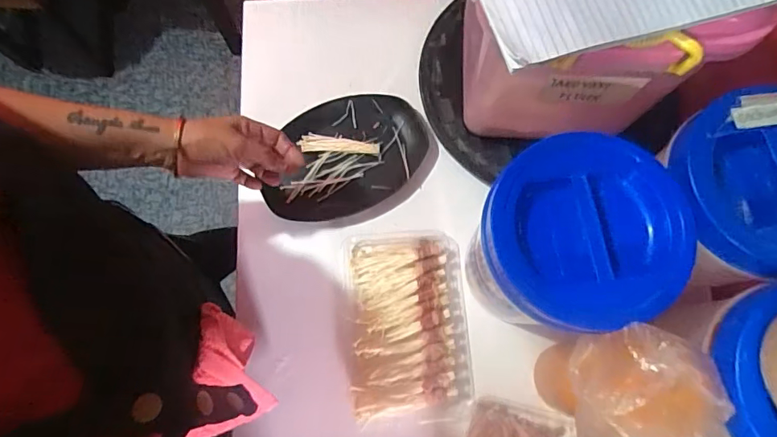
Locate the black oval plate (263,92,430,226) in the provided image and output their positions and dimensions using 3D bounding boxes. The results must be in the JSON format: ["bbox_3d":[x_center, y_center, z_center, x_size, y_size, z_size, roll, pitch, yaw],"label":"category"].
[{"bbox_3d":[-0.058,-0.080,0.628,0.217,0.021,0.154,-18,77,-4],"label":"black oval plate"}]

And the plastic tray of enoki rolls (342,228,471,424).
[{"bbox_3d":[0.024,0.125,0.574,0.144,0.029,0.224,-4,77,-1],"label":"plastic tray of enoki rolls"}]

